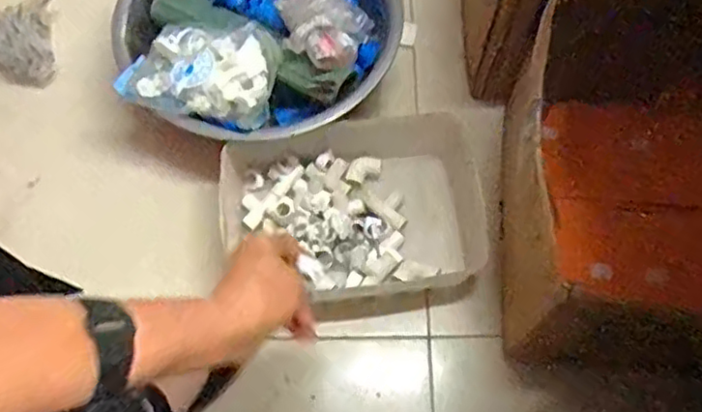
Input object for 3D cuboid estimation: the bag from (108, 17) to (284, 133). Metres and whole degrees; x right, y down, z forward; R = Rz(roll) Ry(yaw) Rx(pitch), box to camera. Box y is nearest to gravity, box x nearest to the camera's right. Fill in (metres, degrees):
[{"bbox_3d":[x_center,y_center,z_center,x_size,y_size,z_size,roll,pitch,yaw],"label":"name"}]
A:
[{"bbox_3d":[-0.173,-0.160,0.767,0.172,0.046,0.129,14,68,5],"label":"bag"}]

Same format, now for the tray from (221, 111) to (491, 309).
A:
[{"bbox_3d":[0.004,0.004,0.795,0.310,0.049,0.211,-9,68,-5],"label":"tray"}]

